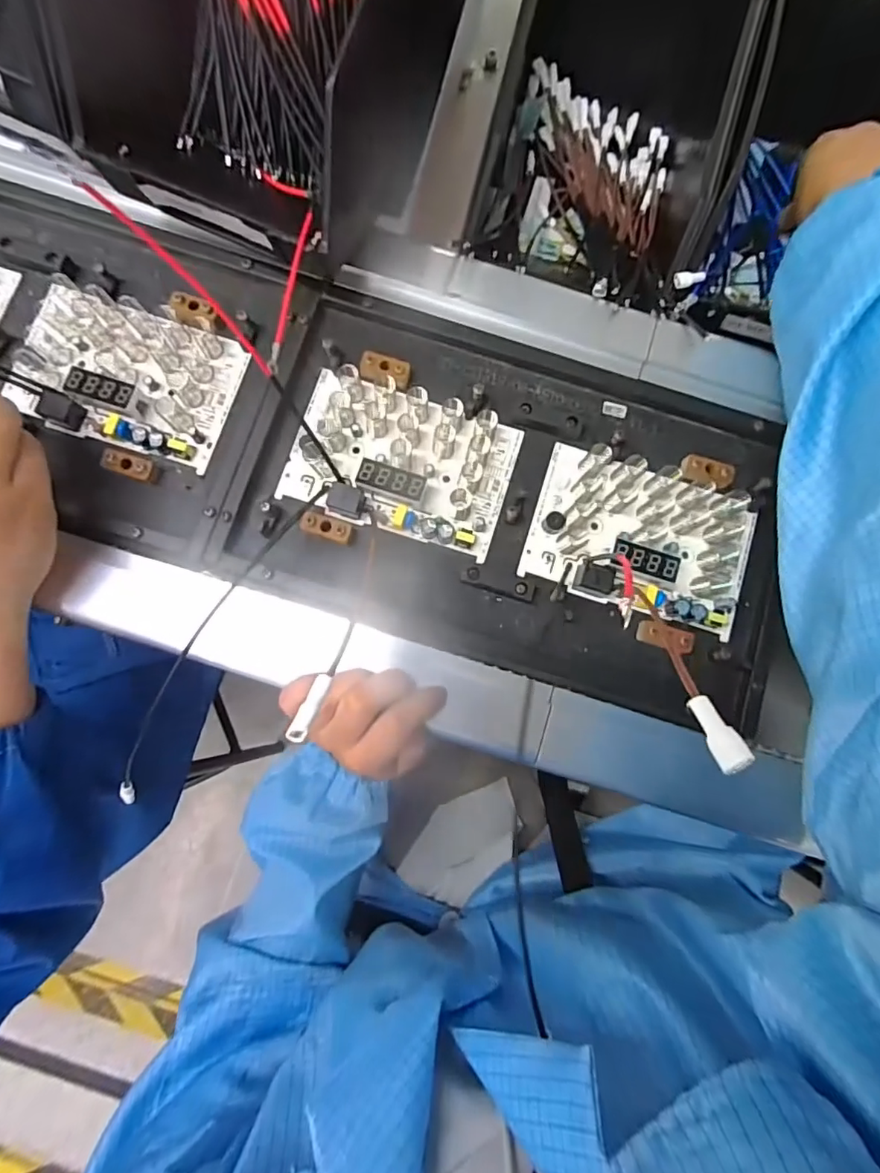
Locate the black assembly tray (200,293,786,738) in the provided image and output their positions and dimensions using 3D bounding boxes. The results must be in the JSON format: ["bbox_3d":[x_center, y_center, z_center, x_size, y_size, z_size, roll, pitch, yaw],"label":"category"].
[{"bbox_3d":[0.051,-0.051,0.325,0.326,0.041,0.195,18,82,-5],"label":"black assembly tray"}]

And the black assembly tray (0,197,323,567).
[{"bbox_3d":[-0.272,-0.158,0.326,0.354,0.037,0.203,19,82,-5],"label":"black assembly tray"}]

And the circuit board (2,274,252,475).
[{"bbox_3d":[-0.200,-0.133,0.327,0.133,0.025,0.086,18,82,-5],"label":"circuit board"}]

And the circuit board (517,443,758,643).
[{"bbox_3d":[0.127,-0.030,0.322,0.133,0.025,0.088,19,82,-5],"label":"circuit board"}]

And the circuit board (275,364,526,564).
[{"bbox_3d":[-0.023,-0.079,0.325,0.134,0.025,0.087,16,82,-5],"label":"circuit board"}]

